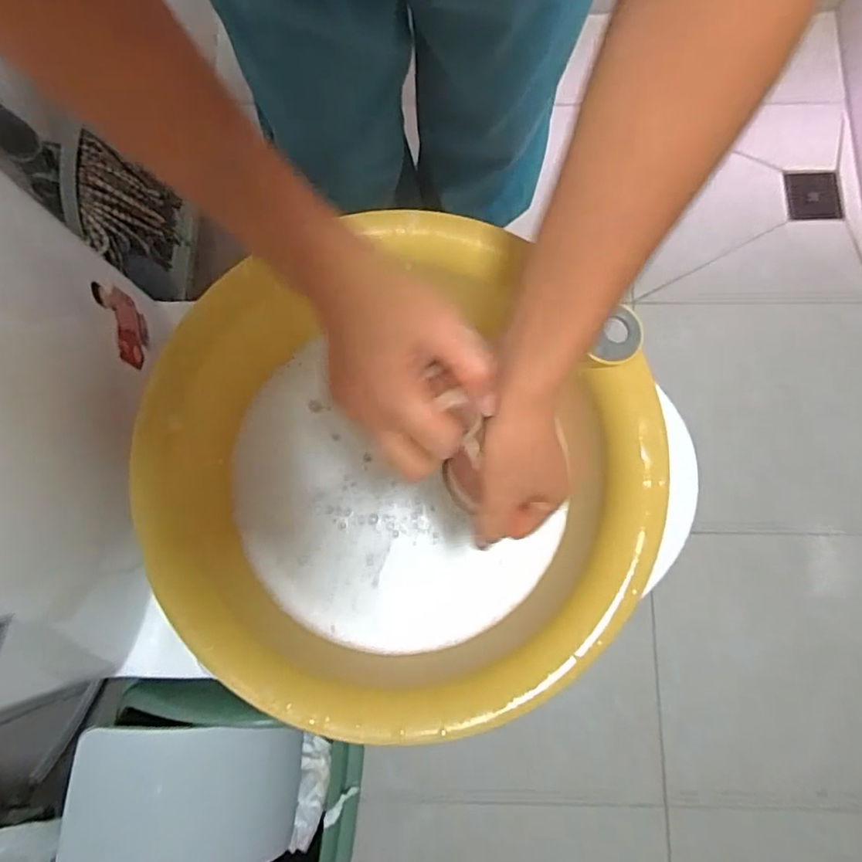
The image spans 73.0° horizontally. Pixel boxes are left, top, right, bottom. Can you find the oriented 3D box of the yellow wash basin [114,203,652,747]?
[{"bbox_3d":[-0.027,0.025,0.451,0.350,0.105,0.331,0,78,0],"label":"yellow wash basin"}]

